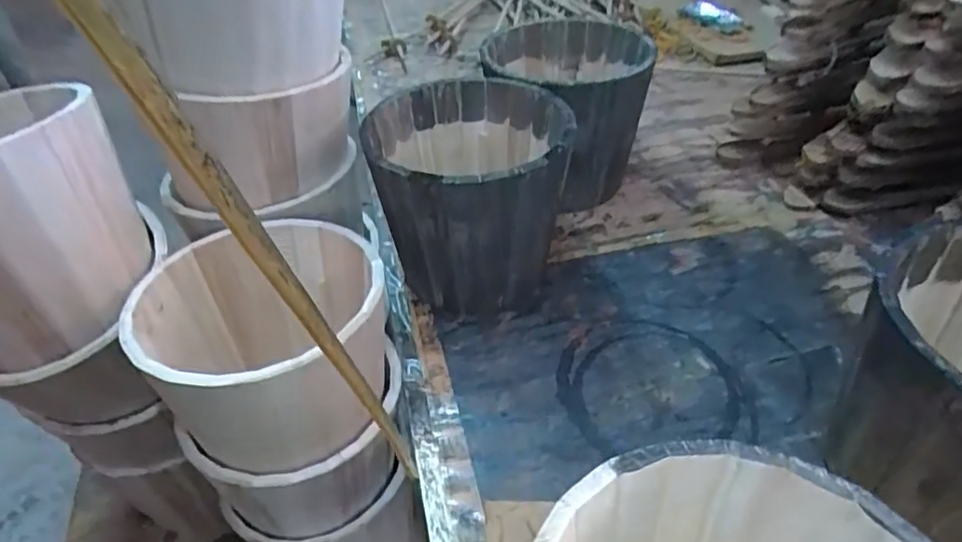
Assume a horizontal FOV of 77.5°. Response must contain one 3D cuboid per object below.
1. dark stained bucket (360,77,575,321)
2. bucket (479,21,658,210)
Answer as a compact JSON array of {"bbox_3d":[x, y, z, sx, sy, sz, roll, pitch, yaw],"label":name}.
[{"bbox_3d":[-0.007,-0.081,0.710,0.206,0.215,0.220,-3,43,3],"label":"dark stained bucket"},{"bbox_3d":[0.119,-0.205,0.842,0.207,0.230,0.218,3,44,9],"label":"bucket"}]

